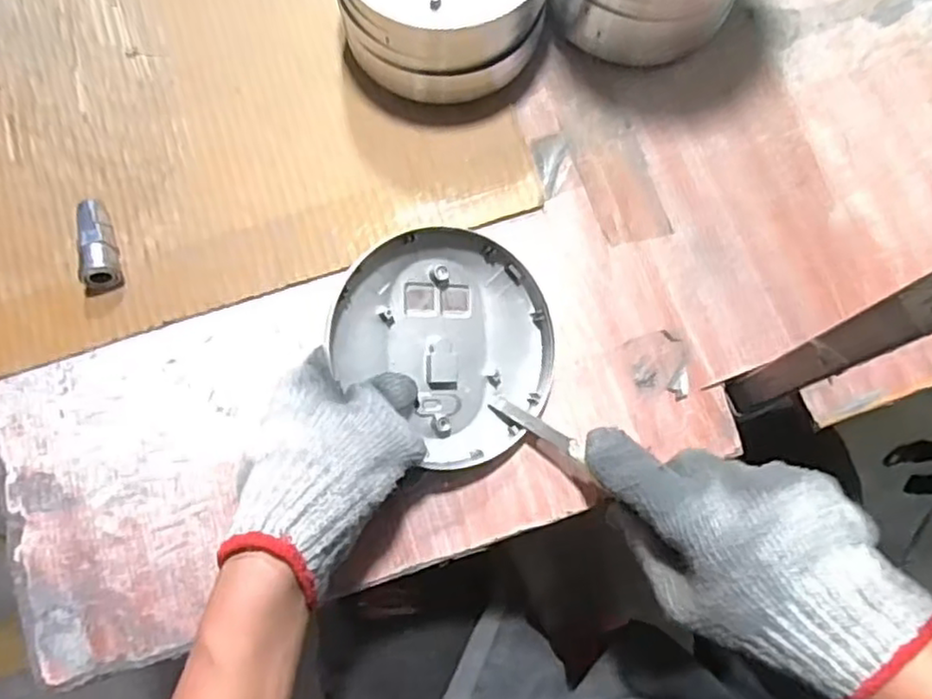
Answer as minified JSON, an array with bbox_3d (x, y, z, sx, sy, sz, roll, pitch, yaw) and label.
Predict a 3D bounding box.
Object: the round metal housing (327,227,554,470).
[{"bbox_3d":[-0.009,-0.009,0.407,0.130,0.024,0.130,0,89,-22],"label":"round metal housing"}]

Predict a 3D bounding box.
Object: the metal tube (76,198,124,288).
[{"bbox_3d":[-0.241,-0.068,0.447,0.020,0.021,0.061,-12,77,-4],"label":"metal tube"}]

